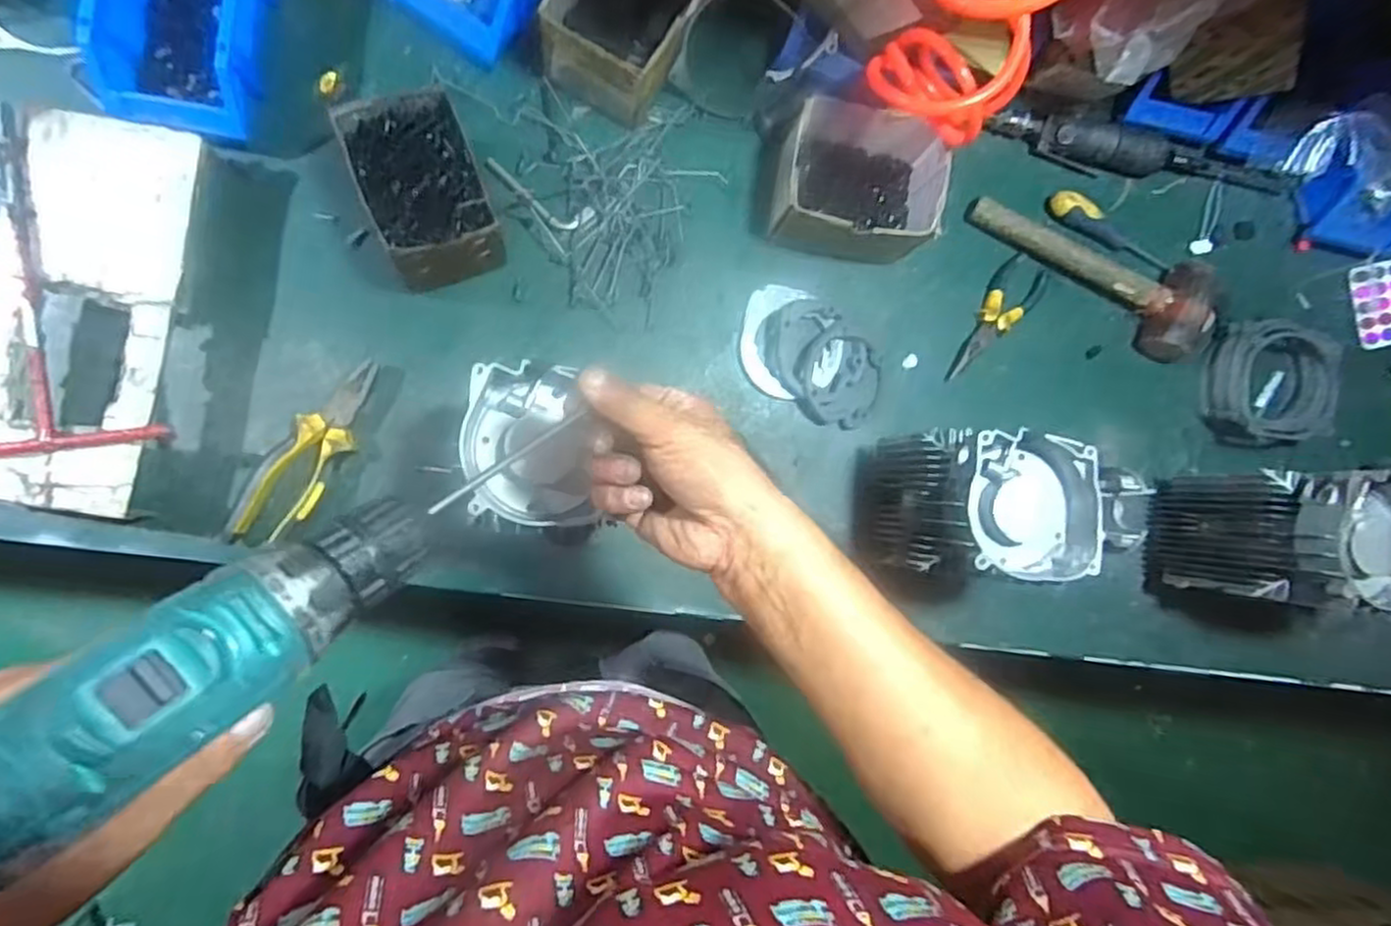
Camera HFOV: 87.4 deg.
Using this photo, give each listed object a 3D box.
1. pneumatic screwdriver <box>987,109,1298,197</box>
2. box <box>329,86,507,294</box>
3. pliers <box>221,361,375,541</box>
[{"bbox_3d":[0.480,-0.331,0.780,0.359,0.041,0.042,7,87,-9],"label":"pneumatic screwdriver"},{"bbox_3d":[-0.240,-0.238,0.650,0.103,0.087,0.152,-25,92,-9],"label":"box"},{"bbox_3d":[-0.354,-0.010,0.668,0.058,0.028,0.192,31,84,-7],"label":"pliers"}]

